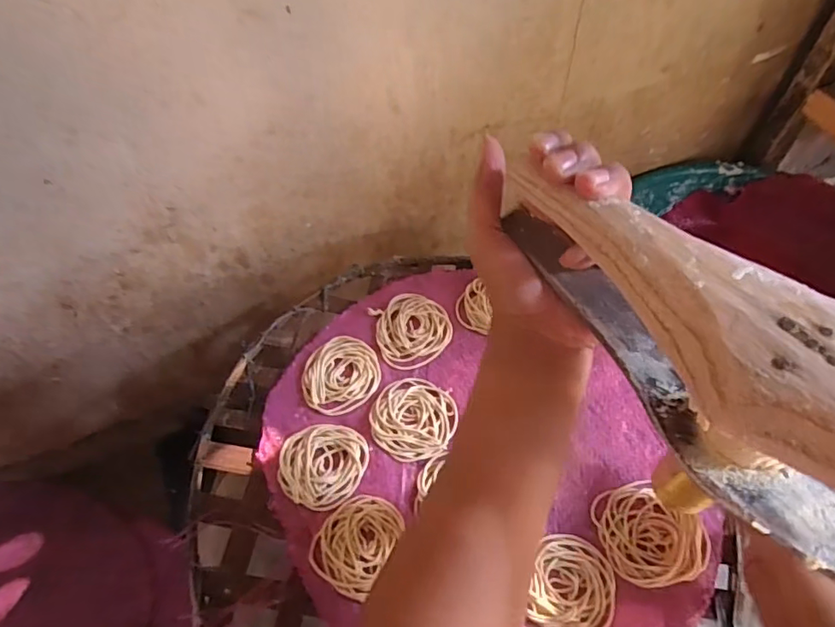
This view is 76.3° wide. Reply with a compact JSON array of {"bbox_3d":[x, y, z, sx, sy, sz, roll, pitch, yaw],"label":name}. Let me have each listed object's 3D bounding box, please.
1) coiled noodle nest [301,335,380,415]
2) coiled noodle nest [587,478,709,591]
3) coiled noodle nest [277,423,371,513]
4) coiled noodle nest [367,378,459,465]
[{"bbox_3d":[-0.067,0.053,0.470,0.065,0.006,0.074,3,55,4],"label":"coiled noodle nest"},{"bbox_3d":[0.168,0.157,0.383,0.071,0.009,0.068,-1,55,2],"label":"coiled noodle nest"},{"bbox_3d":[-0.076,0.118,0.420,0.066,0.006,0.066,-1,55,2],"label":"coiled noodle nest"},{"bbox_3d":[-0.005,0.086,0.443,0.065,0.008,0.070,22,58,17],"label":"coiled noodle nest"}]

